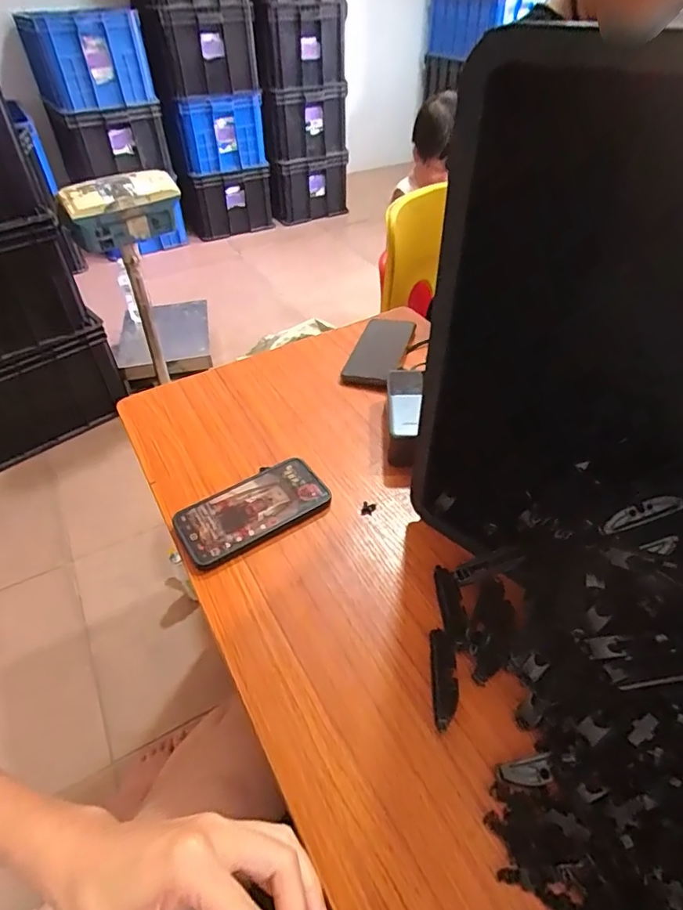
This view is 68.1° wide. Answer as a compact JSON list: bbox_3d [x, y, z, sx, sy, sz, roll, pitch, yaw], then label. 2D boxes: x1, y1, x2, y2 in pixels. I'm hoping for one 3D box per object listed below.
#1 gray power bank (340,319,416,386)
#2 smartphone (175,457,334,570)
[{"bbox_3d":[0.056,-0.154,0.764,0.075,0.020,0.166,13,48,16],"label":"gray power bank"},{"bbox_3d":[-0.096,0.060,0.552,0.161,0.018,0.081,-29,51,-23],"label":"smartphone"}]

